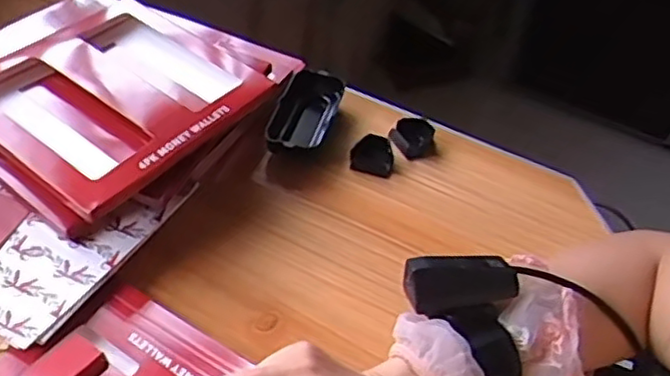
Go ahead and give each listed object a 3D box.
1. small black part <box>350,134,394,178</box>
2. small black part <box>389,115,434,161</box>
[{"bbox_3d":[0.035,-0.031,0.621,0.039,0.018,0.040,11,46,3],"label":"small black part"},{"bbox_3d":[0.075,-0.049,0.643,0.043,0.015,0.037,-29,56,-30],"label":"small black part"}]

